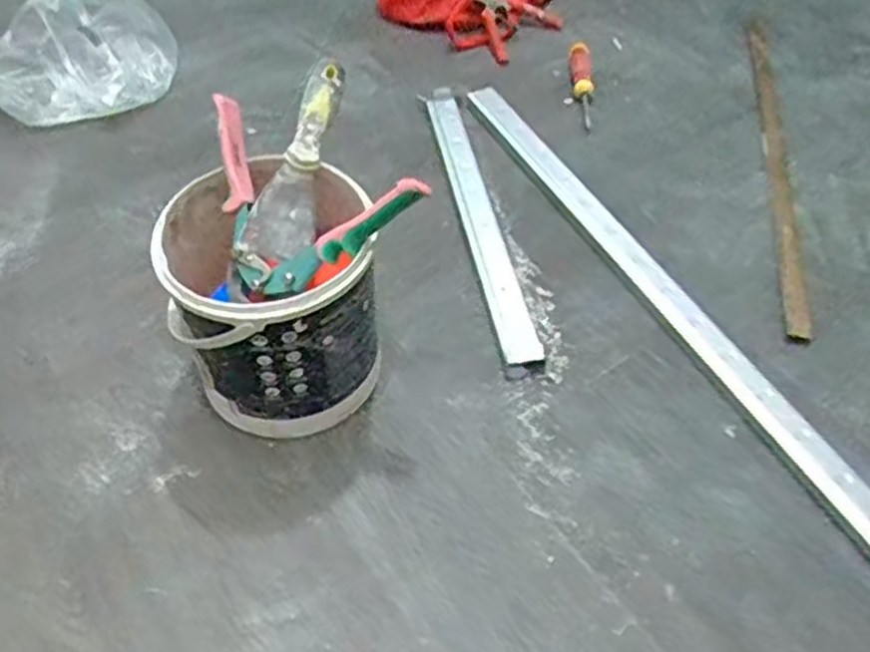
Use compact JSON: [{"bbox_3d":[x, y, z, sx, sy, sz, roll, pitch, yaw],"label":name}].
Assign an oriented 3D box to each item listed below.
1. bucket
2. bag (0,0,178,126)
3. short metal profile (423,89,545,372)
[{"bbox_3d":[-0.145,-0.021,0.700,0.170,0.200,0.184,2,51,-3],"label":"bucket"},{"bbox_3d":[-0.475,-0.368,1.012,0.247,0.092,0.202,-18,54,-18],"label":"bag"},{"bbox_3d":[0.050,-0.139,0.912,0.049,0.019,0.448,-8,52,-10],"label":"short metal profile"}]

